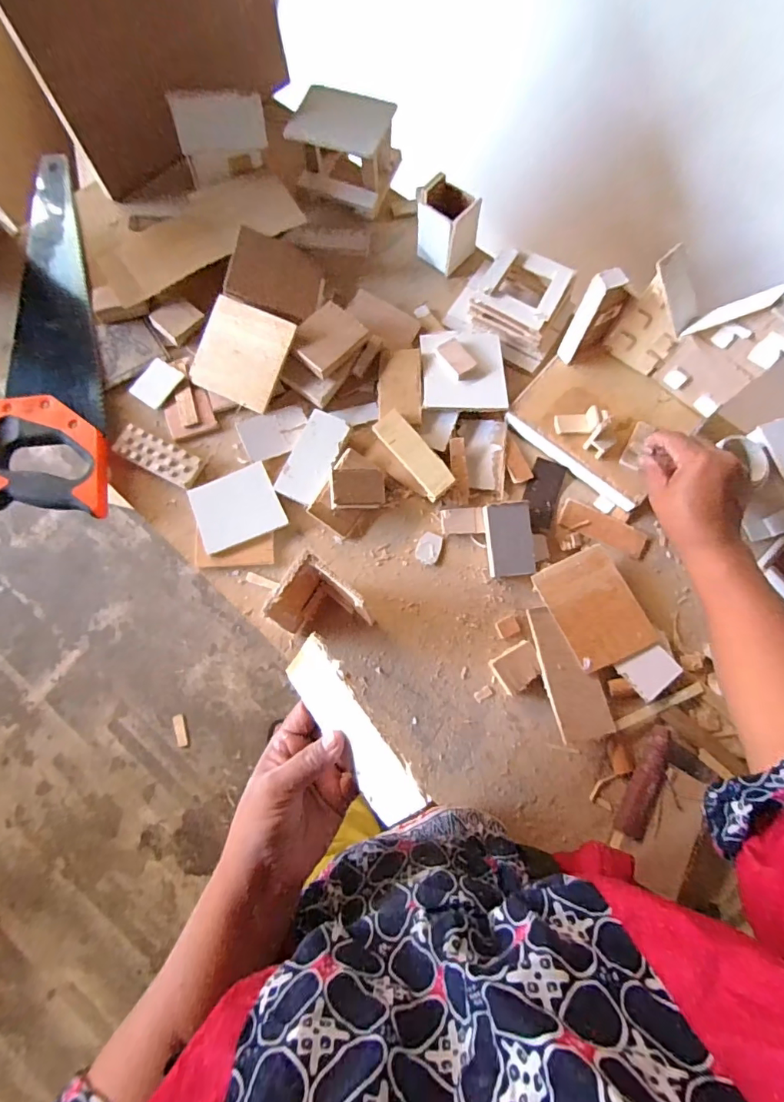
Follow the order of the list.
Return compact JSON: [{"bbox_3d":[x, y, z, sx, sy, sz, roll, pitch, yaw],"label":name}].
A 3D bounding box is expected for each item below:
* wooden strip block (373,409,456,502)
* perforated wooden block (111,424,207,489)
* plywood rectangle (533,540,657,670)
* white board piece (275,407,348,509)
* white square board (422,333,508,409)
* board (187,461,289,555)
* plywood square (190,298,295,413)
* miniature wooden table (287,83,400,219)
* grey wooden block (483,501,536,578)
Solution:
[{"bbox_3d":[0.023,-0.105,0.515,0.035,0.009,0.104,-39,83,11],"label":"wooden strip block"},{"bbox_3d":[-0.258,-0.106,0.524,0.093,0.010,0.038,25,75,7],"label":"perforated wooden block"},{"bbox_3d":[0.207,0.058,0.485,0.084,0.009,0.112,-25,75,-7],"label":"plywood rectangle"},{"bbox_3d":[-0.086,-0.102,0.517,0.045,0.013,0.101,22,75,6],"label":"white board piece"},{"bbox_3d":[0.083,-0.210,0.548,0.095,0.009,0.106,1,71,0],"label":"white square board"},{"bbox_3d":[-0.164,-0.046,0.504,0.086,0.006,0.077,-24,75,-6],"label":"board"},{"bbox_3d":[-0.170,-0.223,0.538,0.101,0.007,0.102,25,96,7],"label":"plywood square"},{"bbox_3d":[-0.060,-0.514,0.607,0.119,0.076,0.108,19,75,4],"label":"miniature wooden table"},{"bbox_3d":[0.123,-0.012,0.501,0.046,0.020,0.075,-6,79,-2],"label":"grey wooden block"}]

